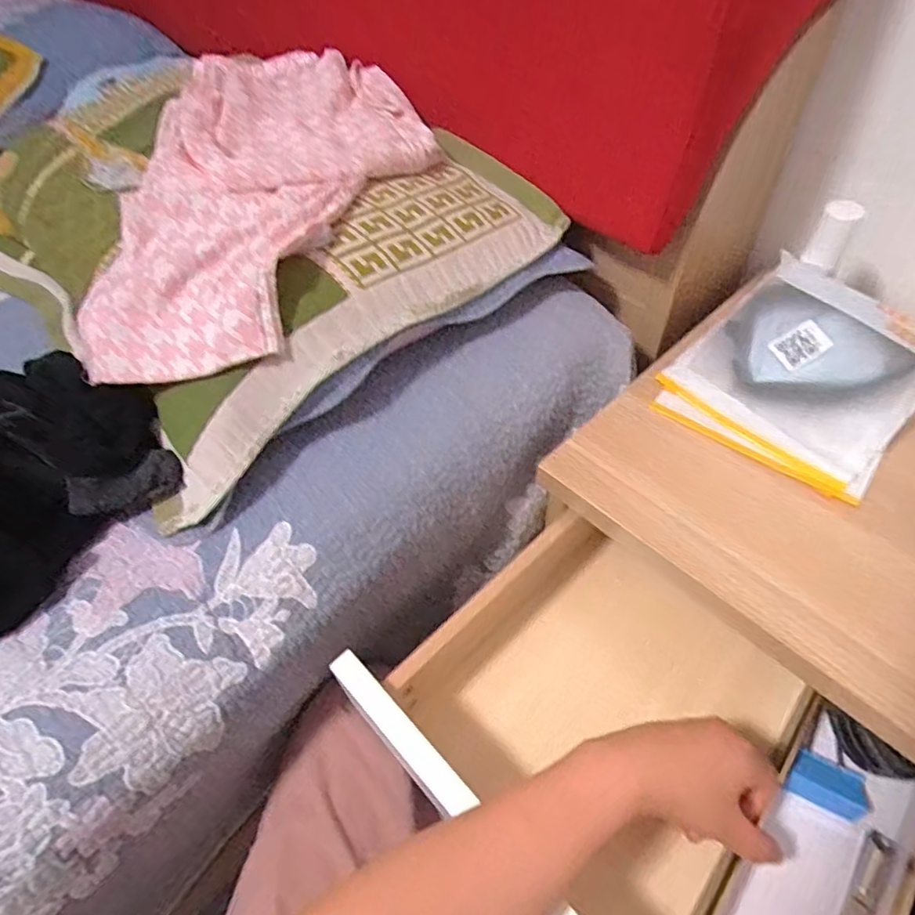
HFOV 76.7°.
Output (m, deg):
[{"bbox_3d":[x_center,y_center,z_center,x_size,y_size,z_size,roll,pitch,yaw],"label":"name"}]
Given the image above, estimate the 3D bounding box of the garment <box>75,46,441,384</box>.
[{"bbox_3d":[-0.173,-0.265,0.560,0.289,0.066,0.454,-3,52,1],"label":"garment"}]

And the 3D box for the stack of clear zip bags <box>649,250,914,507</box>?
[{"bbox_3d":[0.300,-0.075,0.506,0.179,0.020,0.176,36,93,21],"label":"stack of clear zip bags"}]

